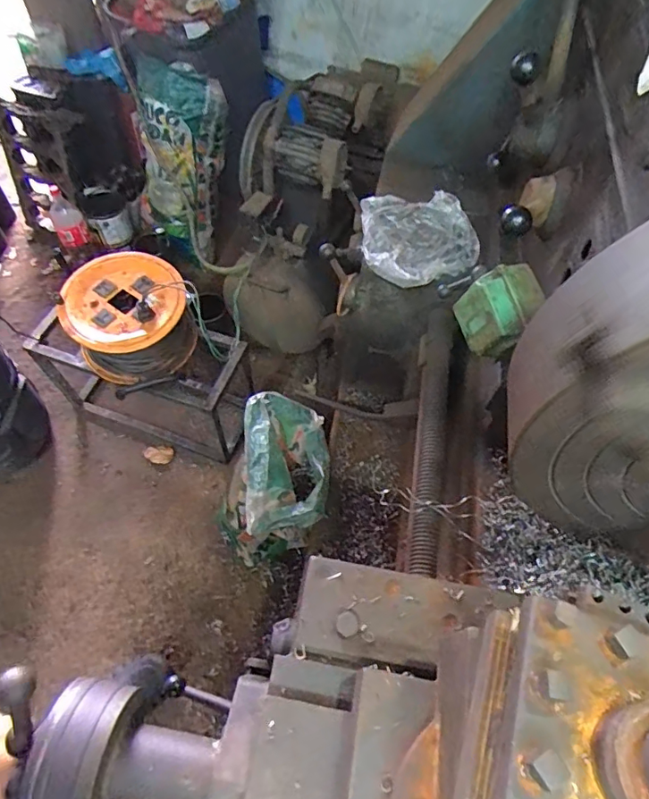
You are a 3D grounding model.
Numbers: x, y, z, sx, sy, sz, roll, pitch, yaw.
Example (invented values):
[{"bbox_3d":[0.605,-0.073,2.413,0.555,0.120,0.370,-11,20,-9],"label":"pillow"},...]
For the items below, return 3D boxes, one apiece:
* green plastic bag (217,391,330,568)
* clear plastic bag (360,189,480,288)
[{"bbox_3d":[-0.113,0.219,1.203,0.225,0.502,0.262,10,59,2],"label":"green plastic bag"},{"bbox_3d":[0.176,-0.300,0.923,0.216,0.042,0.211,-6,59,-7],"label":"clear plastic bag"}]

